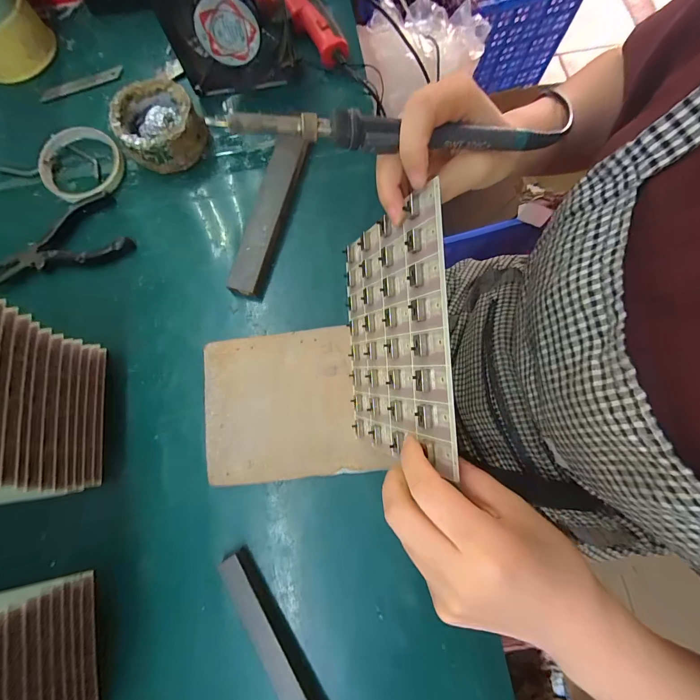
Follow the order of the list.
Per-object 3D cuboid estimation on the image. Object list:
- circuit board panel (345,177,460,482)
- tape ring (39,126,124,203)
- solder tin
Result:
[{"bbox_3d":[0.026,-0.010,0.232,0.009,0.114,0.159,-2,88,-26],"label":"circuit board panel"},{"bbox_3d":[-0.297,-0.203,0.360,0.095,0.013,0.083,24,79,6],"label":"tape ring"},{"bbox_3d":[-0.201,-0.238,0.353,0.082,0.039,0.081,-14,77,-2],"label":"solder tin"}]

